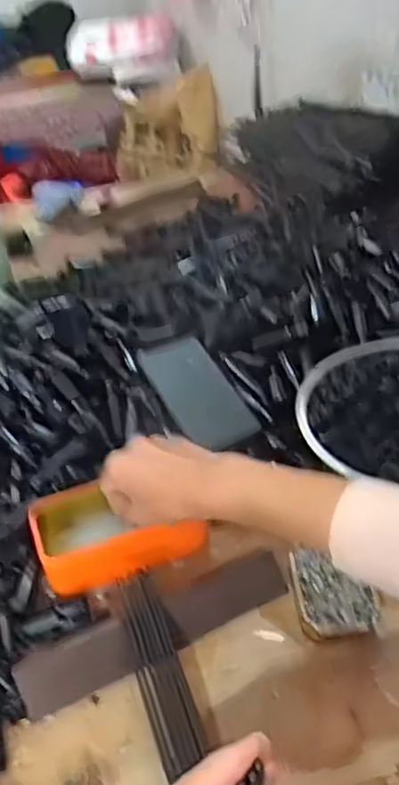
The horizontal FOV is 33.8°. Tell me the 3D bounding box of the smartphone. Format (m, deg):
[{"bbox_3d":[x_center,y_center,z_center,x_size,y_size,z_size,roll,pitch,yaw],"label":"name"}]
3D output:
[{"bbox_3d":[-0.004,-0.003,0.709,0.072,0.004,0.169,-29,51,-7],"label":"smartphone"}]

